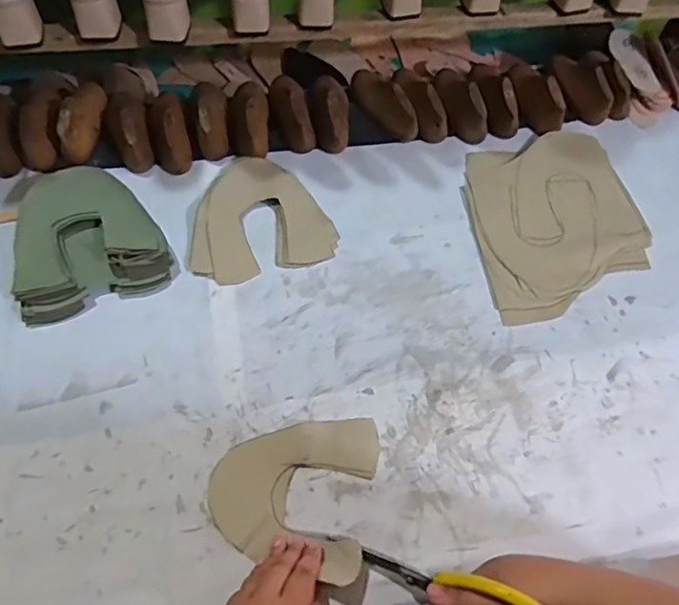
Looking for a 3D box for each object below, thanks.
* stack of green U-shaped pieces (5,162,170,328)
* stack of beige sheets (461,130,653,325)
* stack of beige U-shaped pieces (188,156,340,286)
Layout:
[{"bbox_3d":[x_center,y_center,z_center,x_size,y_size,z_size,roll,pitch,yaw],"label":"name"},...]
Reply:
[{"bbox_3d":[-0.300,-0.084,0.683,0.164,0.044,0.186,-17,64,-11],"label":"stack of green U-shaped pieces"},{"bbox_3d":[0.277,-0.111,0.741,0.216,0.012,0.269,-6,63,-6],"label":"stack of beige sheets"},{"bbox_3d":[-0.108,-0.112,0.722,0.174,0.018,0.168,-17,64,-11],"label":"stack of beige U-shaped pieces"}]

